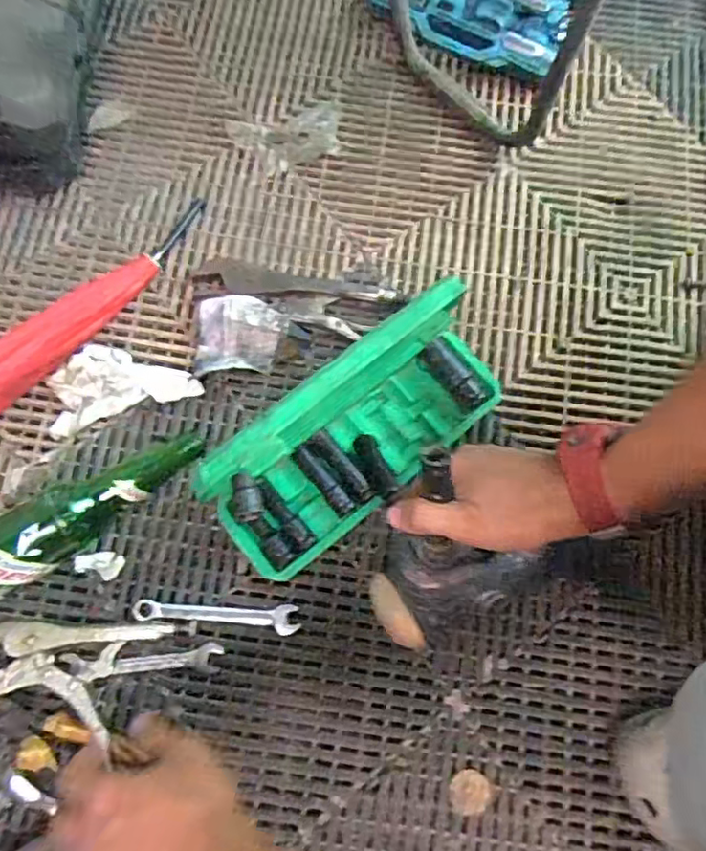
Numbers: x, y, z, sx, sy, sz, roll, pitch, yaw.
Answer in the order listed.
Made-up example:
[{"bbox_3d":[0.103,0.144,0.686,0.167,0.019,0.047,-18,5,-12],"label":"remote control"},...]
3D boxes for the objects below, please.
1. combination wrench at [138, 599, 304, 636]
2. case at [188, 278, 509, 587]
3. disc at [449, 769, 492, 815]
[{"bbox_3d":[-0.123,0.170,0.560,0.146,0.010,0.025,6,75,0],"label":"combination wrench"},{"bbox_3d":[0.008,0.008,0.546,0.281,0.134,0.106,-40,80,-11],"label":"case"},{"bbox_3d":[0.101,0.316,0.532,0.034,0.004,0.034,0,76,-2],"label":"disc"}]

